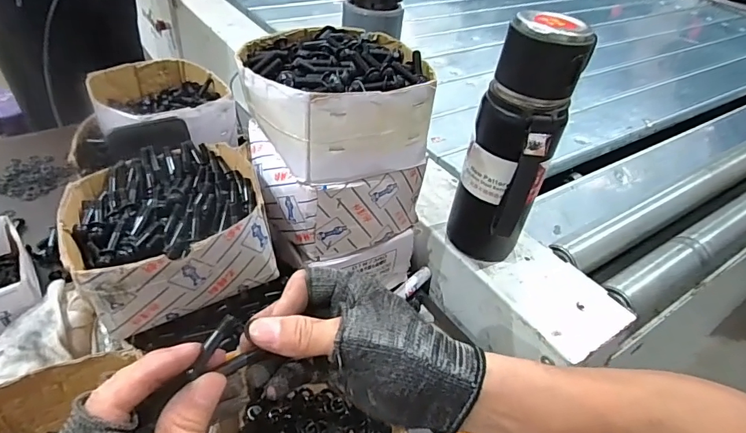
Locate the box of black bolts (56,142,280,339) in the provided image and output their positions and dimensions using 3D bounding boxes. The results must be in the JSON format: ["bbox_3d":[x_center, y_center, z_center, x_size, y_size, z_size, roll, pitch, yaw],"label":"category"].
[{"bbox_3d":[-0.176,0.005,0.395,0.142,0.073,0.155,-16,45,-24],"label":"box of black bolts"}]

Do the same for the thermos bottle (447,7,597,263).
[{"bbox_3d":[0.125,-0.055,0.418,0.075,0.235,0.064,18,42,14],"label":"thermos bottle"}]

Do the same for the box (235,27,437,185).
[{"bbox_3d":[-0.036,-0.109,0.412,0.159,0.081,0.142,-14,44,-22],"label":"box"}]

